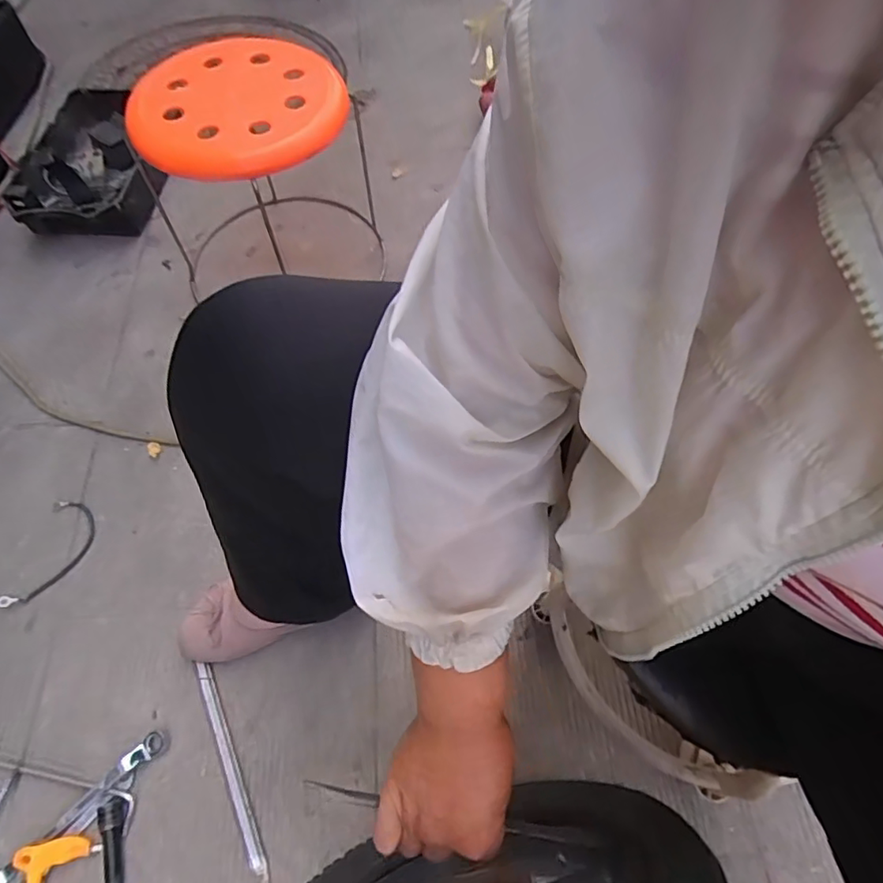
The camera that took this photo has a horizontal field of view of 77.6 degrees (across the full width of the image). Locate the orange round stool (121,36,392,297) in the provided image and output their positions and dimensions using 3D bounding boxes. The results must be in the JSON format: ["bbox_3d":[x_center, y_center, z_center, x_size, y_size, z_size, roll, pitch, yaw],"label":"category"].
[{"bbox_3d":[-0.270,-0.393,0.832,0.283,0.318,0.297,0,63,0],"label":"orange round stool"}]

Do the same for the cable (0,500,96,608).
[{"bbox_3d":[-0.508,0.150,0.724,0.069,0.007,0.148,15,63,-1],"label":"cable"}]

